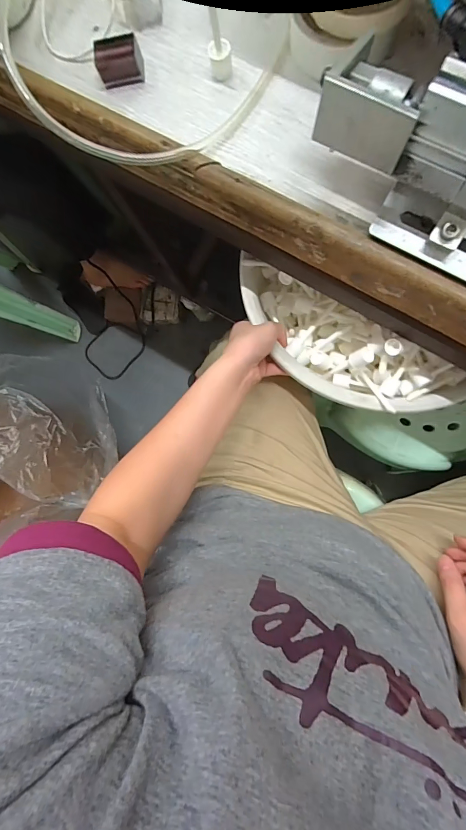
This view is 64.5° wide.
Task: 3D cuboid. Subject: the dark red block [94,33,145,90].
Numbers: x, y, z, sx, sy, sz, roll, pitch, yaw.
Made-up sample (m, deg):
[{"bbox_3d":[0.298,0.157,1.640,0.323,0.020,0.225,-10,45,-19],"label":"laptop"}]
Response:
[{"bbox_3d":[-0.103,-0.319,0.332,0.038,0.026,0.027,-7,87,8],"label":"dark red block"}]

